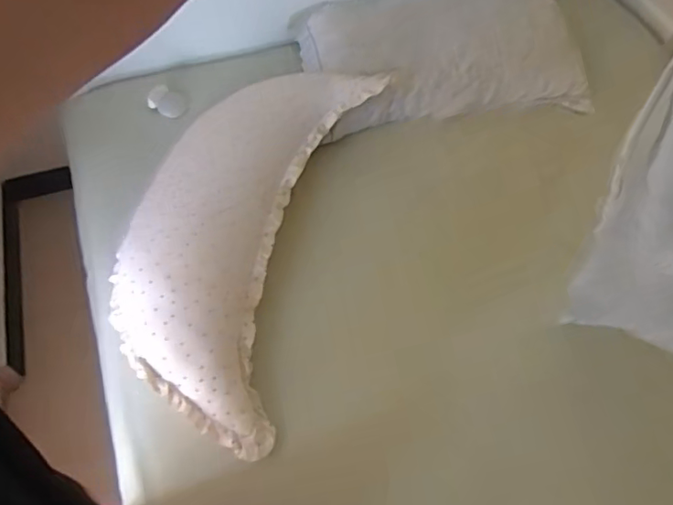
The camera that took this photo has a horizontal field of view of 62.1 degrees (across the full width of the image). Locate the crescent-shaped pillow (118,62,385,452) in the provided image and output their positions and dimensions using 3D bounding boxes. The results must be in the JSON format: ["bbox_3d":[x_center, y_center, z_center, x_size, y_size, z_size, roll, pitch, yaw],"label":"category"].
[{"bbox_3d":[-0.175,-0.052,1.040,0.350,0.150,0.794,12,57,5],"label":"crescent-shaped pillow"}]

